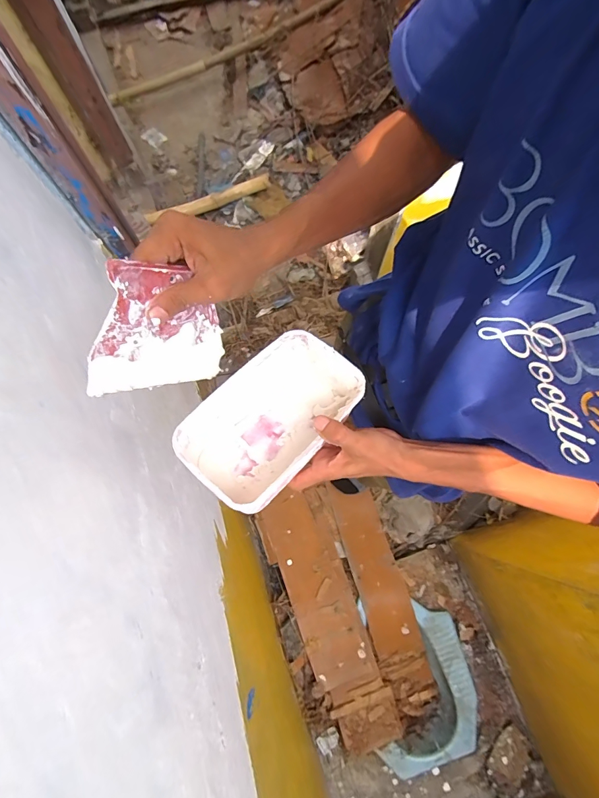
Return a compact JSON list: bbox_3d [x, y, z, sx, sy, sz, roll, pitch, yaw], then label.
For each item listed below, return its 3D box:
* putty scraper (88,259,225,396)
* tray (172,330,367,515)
[{"bbox_3d":[-0.112,-0.058,0.327,0.004,0.122,0.105,32,118,31],"label":"putty scraper"},{"bbox_3d":[-0.028,0.020,0.411,0.110,0.082,0.184,42,81,9],"label":"tray"}]

